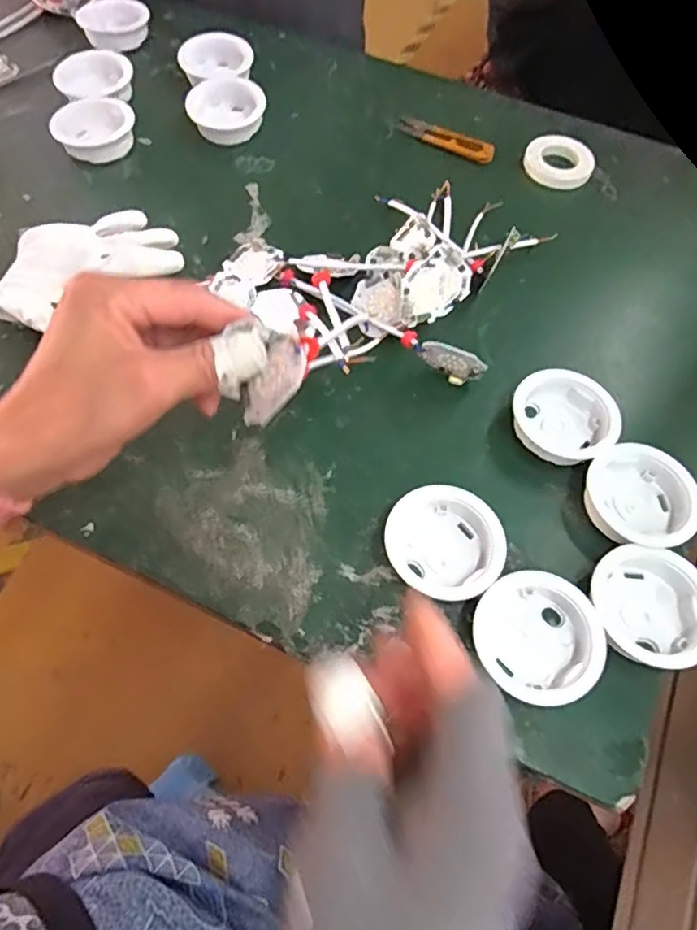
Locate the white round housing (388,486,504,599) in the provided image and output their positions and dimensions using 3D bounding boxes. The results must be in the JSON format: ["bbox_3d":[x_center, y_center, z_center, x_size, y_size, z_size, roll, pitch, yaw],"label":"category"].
[{"bbox_3d":[0.060,0.050,0.368,0.066,0.024,0.072,1,63,-2],"label":"white round housing"}]

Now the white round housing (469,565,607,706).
[{"bbox_3d":[0.111,0.100,0.342,0.067,0.024,0.071,1,63,-2],"label":"white round housing"}]

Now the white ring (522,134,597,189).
[{"bbox_3d":[0.202,-0.291,0.557,0.066,0.009,0.066,7,63,1],"label":"white ring"}]

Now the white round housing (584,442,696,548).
[{"bbox_3d":[0.190,0.022,0.384,0.064,0.030,0.068,1,63,-2],"label":"white round housing"}]

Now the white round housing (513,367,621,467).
[{"bbox_3d":[0.152,-0.032,0.413,0.064,0.025,0.070,1,63,-2],"label":"white round housing"}]

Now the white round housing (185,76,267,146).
[{"bbox_3d":[-0.117,-0.341,0.564,0.071,0.026,0.071,1,63,-2],"label":"white round housing"}]

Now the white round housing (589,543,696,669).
[{"bbox_3d":[0.184,0.084,0.352,0.060,0.027,0.070,-11,64,-9],"label":"white round housing"}]

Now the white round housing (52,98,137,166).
[{"bbox_3d":[-0.235,-0.310,0.542,0.071,0.023,0.069,1,63,-2],"label":"white round housing"}]

